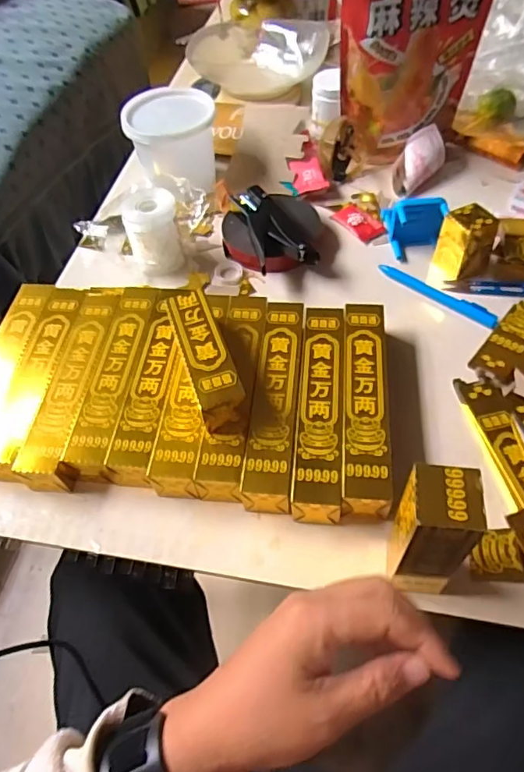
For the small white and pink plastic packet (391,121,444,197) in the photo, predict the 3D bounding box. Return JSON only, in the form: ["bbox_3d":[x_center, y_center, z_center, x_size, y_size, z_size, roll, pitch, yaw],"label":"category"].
[{"bbox_3d":[0.229,-0.323,0.762,0.058,0.028,0.105,22,91,16],"label":"small white and pink plastic packet"}]

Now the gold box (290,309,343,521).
[{"bbox_3d":[0.059,0.021,0.529,0.043,0.039,0.233,2,55,7],"label":"gold box"}]

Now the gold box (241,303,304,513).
[{"bbox_3d":[0.017,0.014,0.538,0.044,0.040,0.235,3,55,7],"label":"gold box"}]

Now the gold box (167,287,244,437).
[{"bbox_3d":[-0.057,-0.028,0.521,0.054,0.042,0.147,-17,55,-7],"label":"gold box"}]

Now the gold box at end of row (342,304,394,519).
[{"bbox_3d":[0.104,0.017,0.528,0.044,0.040,0.232,2,55,6],"label":"gold box at end of row"}]

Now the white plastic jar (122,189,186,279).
[{"bbox_3d":[-0.138,-0.196,0.674,0.063,0.087,0.069,-17,55,-7],"label":"white plastic jar"}]

